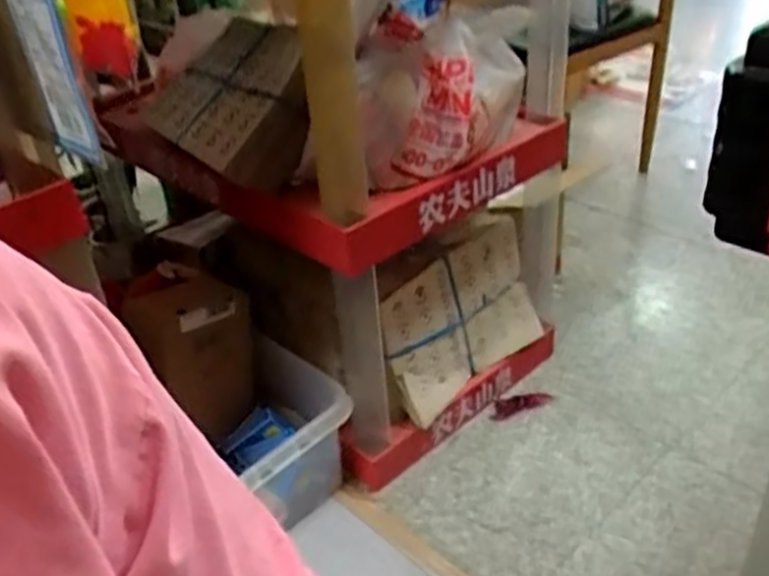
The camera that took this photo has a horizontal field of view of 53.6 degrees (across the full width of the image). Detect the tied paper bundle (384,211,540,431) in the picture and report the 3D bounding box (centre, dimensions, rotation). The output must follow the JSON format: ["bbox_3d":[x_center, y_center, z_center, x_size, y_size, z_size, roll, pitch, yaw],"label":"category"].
[{"bbox_3d":[0.118,0.036,1.256,0.334,0.271,0.075,-31,31,-33],"label":"tied paper bundle"}]

